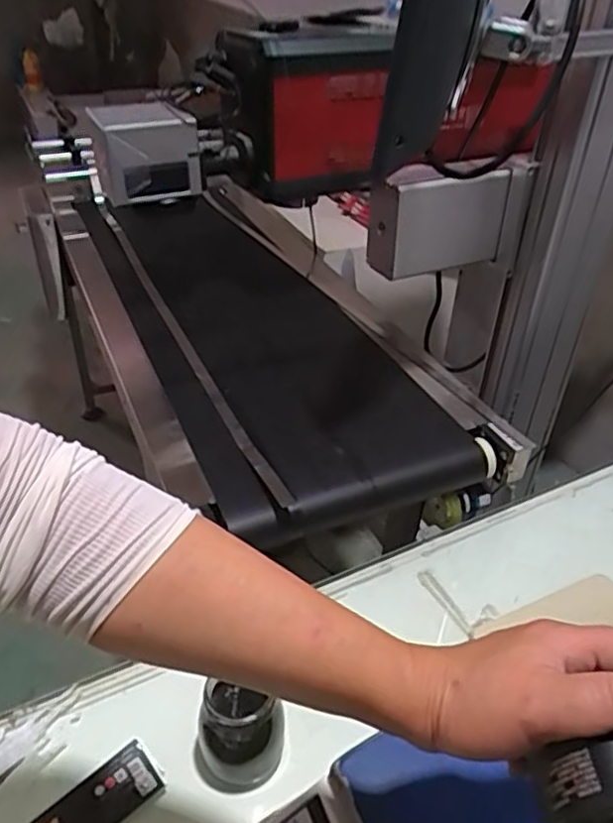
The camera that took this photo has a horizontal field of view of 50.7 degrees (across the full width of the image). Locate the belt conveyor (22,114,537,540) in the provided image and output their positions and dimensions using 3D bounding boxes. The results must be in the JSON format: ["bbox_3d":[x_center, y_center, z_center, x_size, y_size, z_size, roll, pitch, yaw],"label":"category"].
[{"bbox_3d":[-0.121,-0.190,1.008,0.417,0.121,1.008,-16,42,-23],"label":"belt conveyor"}]

